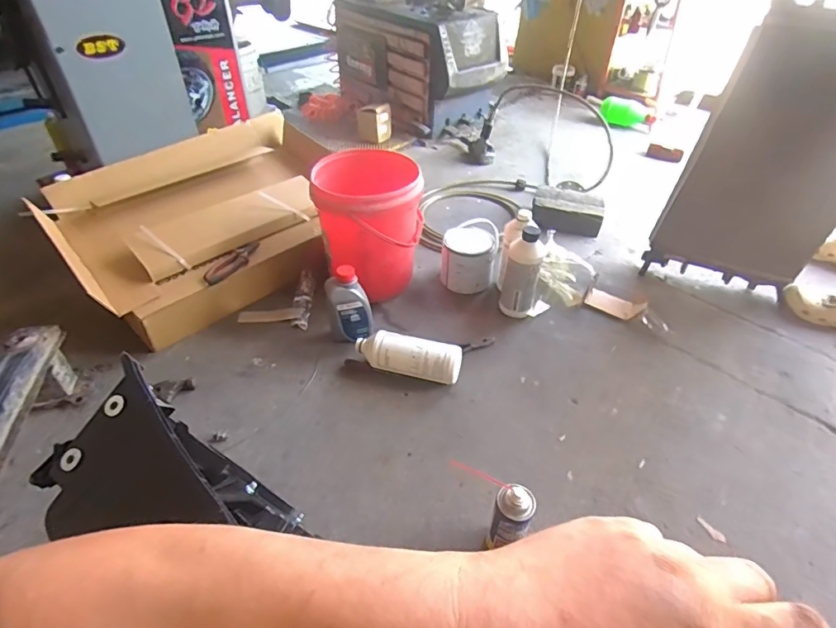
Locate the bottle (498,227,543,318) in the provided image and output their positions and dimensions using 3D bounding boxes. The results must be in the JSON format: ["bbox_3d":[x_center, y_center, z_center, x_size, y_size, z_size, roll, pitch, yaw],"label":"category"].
[{"bbox_3d":[0.264,-0.101,1.201,0.088,0.226,0.080,13,44,13],"label":"bottle"}]

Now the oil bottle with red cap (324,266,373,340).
[{"bbox_3d":[-0.160,-0.018,1.108,0.098,0.186,0.064,-8,43,-9],"label":"oil bottle with red cap"}]

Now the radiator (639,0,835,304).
[{"bbox_3d":[0.898,-0.371,1.190,0.374,0.640,0.043,28,45,23],"label":"radiator"}]

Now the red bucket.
[{"bbox_3d":[-0.125,-0.216,1.233,0.265,0.308,0.254,-2,42,-3],"label":"red bucket"}]

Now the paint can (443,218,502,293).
[{"bbox_3d":[0.144,-0.158,1.323,0.149,0.129,0.153,10,43,11],"label":"paint can"}]

